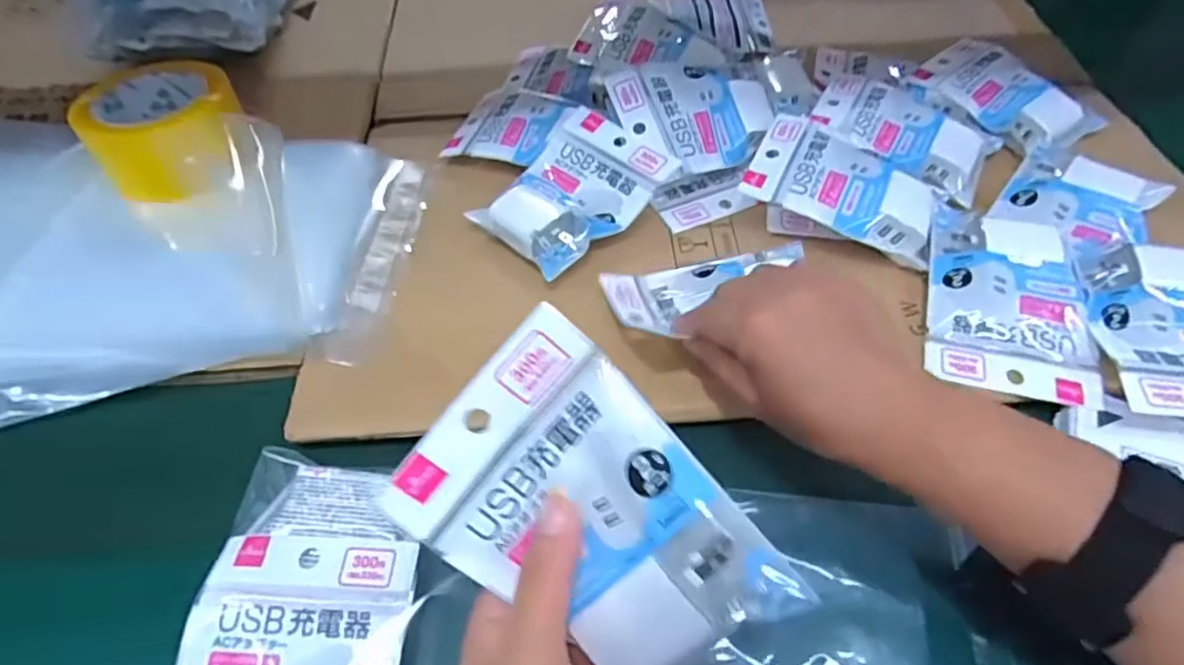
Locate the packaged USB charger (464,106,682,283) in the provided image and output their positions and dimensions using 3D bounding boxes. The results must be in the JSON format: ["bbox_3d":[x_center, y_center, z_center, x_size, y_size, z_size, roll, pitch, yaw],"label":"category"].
[{"bbox_3d":[-0.013,-0.101,0.472,0.095,0.036,0.128,37,62,26],"label":"packaged USB charger"}]

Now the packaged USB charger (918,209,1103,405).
[{"bbox_3d":[0.260,-0.024,0.406,0.091,0.031,0.131,12,54,10],"label":"packaged USB charger"}]

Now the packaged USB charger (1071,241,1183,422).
[{"bbox_3d":[0.342,-0.001,0.382,0.091,0.024,0.124,5,53,6],"label":"packaged USB charger"}]

